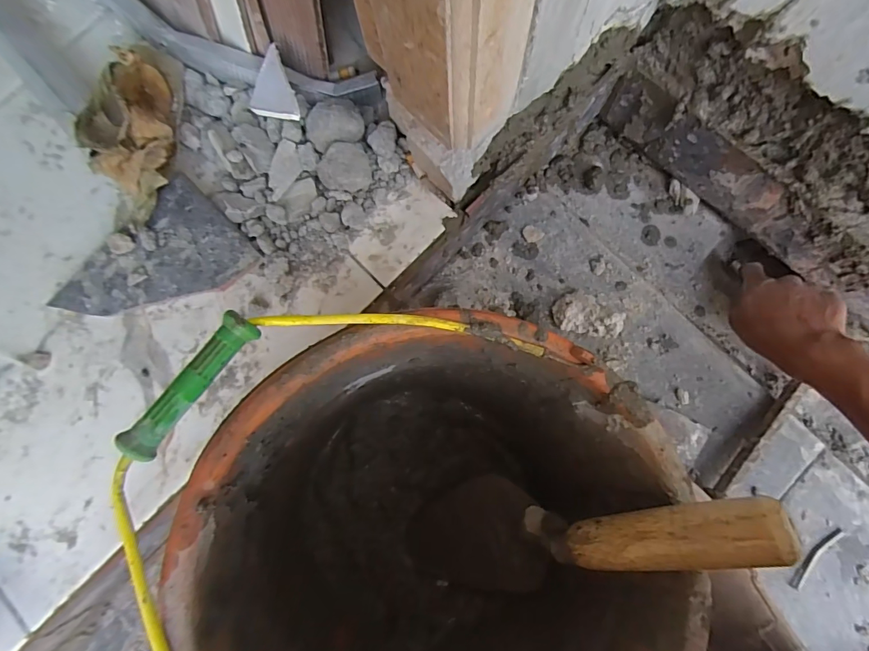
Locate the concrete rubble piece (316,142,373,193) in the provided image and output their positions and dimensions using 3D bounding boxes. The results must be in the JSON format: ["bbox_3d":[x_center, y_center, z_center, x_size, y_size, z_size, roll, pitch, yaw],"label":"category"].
[{"bbox_3d":[-0.075,-0.132,0.369,0.044,0.030,0.037,-27,82,-1],"label":"concrete rubble piece"}]

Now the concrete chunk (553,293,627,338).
[{"bbox_3d":[0.153,-0.010,0.434,0.064,0.030,0.038,13,83,4],"label":"concrete chunk"}]

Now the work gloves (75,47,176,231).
[{"bbox_3d":[-0.259,-0.163,0.368,0.084,0.044,0.157,-8,82,2],"label":"work gloves"}]

